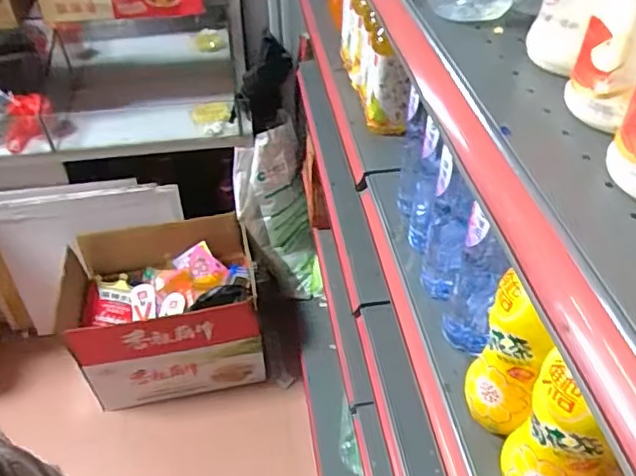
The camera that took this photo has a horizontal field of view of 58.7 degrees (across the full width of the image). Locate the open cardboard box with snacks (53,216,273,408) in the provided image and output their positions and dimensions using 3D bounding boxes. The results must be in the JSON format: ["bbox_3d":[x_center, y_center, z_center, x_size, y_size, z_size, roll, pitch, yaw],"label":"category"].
[{"bbox_3d":[-0.486,0.233,1.851,0.561,0.413,0.430,-5,44,-5],"label":"open cardboard box with snacks"}]

